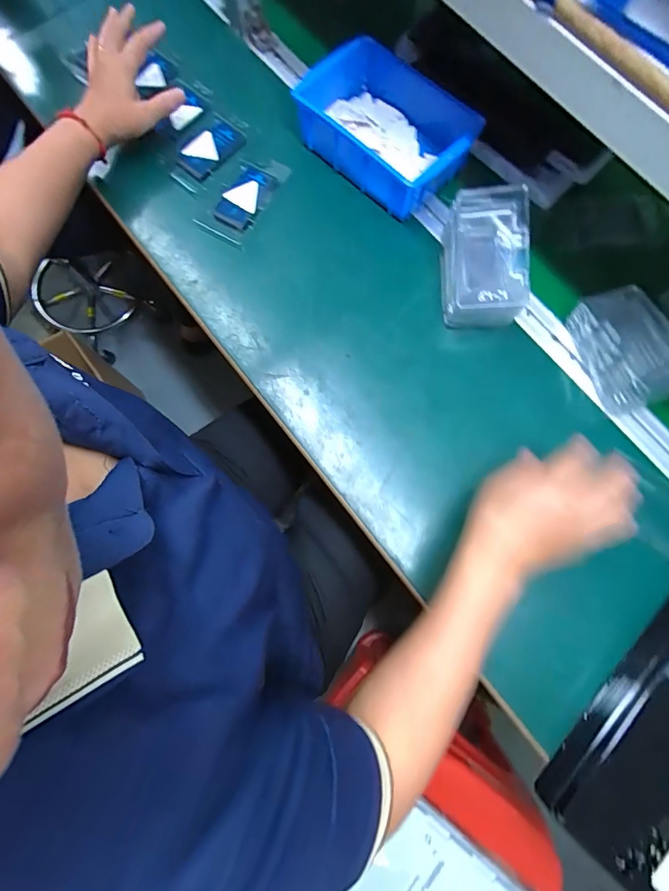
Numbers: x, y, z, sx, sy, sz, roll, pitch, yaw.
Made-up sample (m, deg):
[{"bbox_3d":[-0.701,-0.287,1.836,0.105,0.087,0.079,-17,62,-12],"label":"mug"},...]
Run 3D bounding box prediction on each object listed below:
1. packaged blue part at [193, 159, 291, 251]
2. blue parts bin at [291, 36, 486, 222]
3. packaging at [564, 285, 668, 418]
[{"bbox_3d":[-0.121,-0.327,0.536,0.065,0.014,0.138,27,79,5],"label":"packaged blue part"},{"bbox_3d":[0.066,-0.399,0.527,0.206,0.075,0.142,38,80,7],"label":"blue parts bin"},{"bbox_3d":[0.335,-0.099,0.439,0.081,0.090,0.163,-23,79,-5],"label":"packaging"}]

